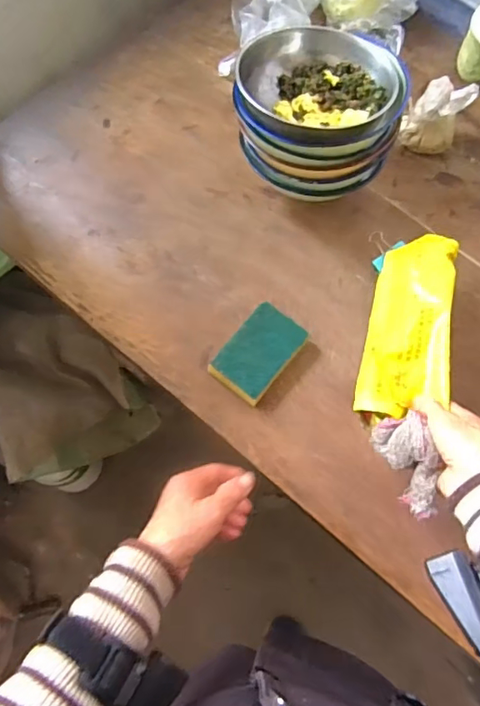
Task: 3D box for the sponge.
[{"bbox_3d":[0.021,0.002,0.593,0.067,0.028,0.103,36,75,14],"label":"sponge"}]

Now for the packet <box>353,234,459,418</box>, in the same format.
[{"bbox_3d":[0.173,-0.035,0.533,0.078,0.029,0.210,13,70,7],"label":"packet"}]

